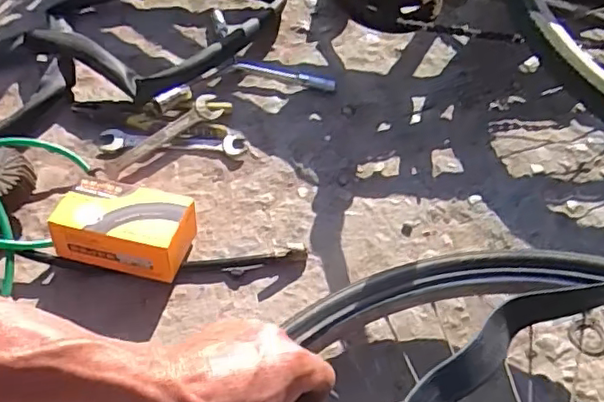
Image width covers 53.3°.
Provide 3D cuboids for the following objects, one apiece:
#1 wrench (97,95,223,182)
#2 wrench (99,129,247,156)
[{"bbox_3d":[-0.163,-0.076,0.716,0.035,0.019,0.166,36,59,25],"label":"wrench"},{"bbox_3d":[-0.157,-0.073,0.725,0.173,0.013,0.032,2,51,1],"label":"wrench"}]

